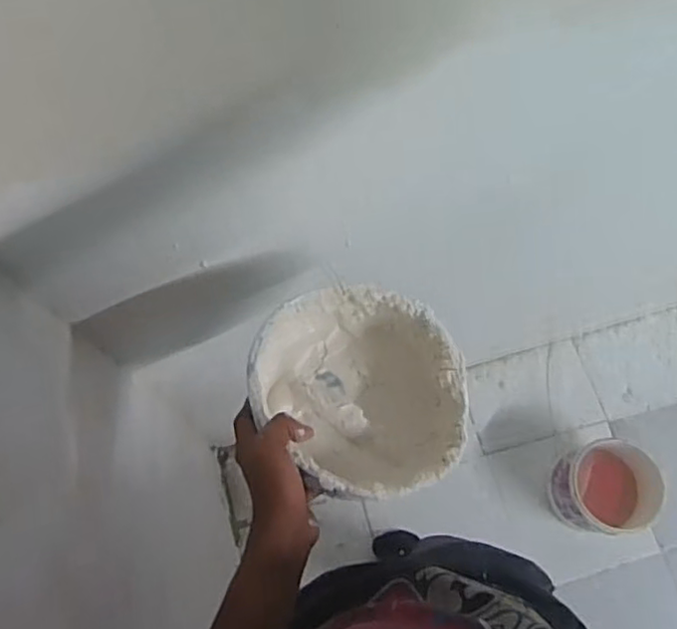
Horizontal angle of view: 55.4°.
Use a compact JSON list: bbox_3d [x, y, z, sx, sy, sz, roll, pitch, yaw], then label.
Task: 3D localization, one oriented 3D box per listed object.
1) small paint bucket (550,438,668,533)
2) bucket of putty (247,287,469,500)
[{"bbox_3d":[0.544,0.364,1.354,0.175,0.198,0.182,0,72,-1],"label":"small paint bucket"},{"bbox_3d":[0.019,0.066,0.569,0.171,0.092,0.180,0,72,-1],"label":"bucket of putty"}]

